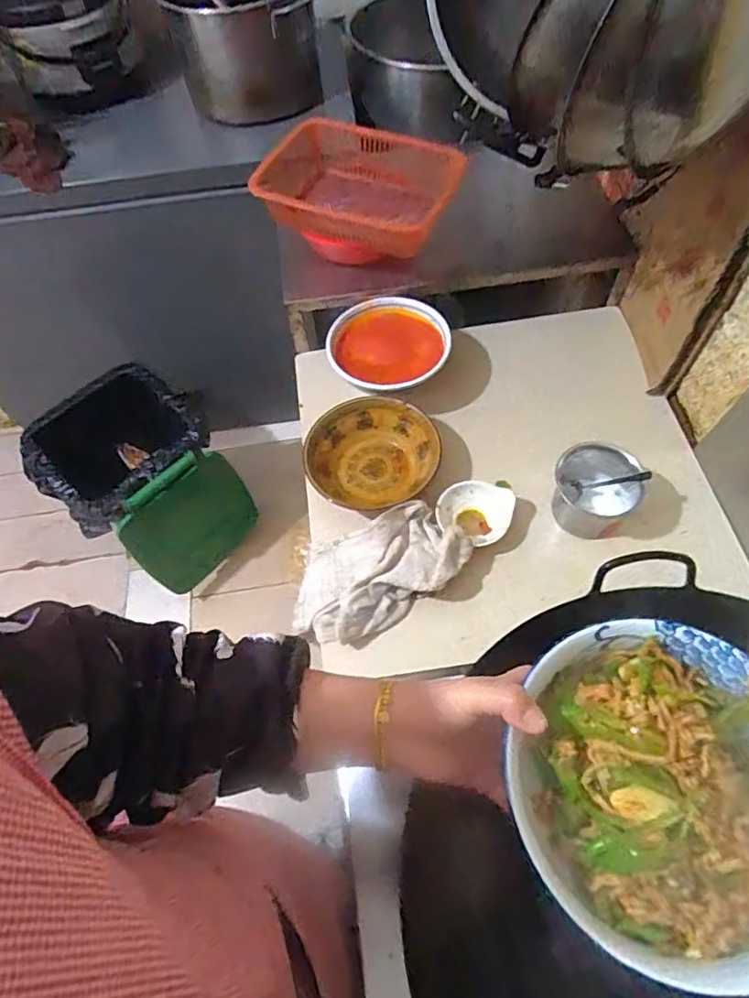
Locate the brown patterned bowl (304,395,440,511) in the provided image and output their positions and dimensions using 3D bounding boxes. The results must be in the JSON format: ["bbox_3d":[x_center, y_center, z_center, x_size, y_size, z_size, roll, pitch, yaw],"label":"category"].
[{"bbox_3d":[-0.004,-0.074,0.902,0.207,0.070,0.158,-8,61,0],"label":"brown patterned bowl"}]

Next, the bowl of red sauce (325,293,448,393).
[{"bbox_3d":[0.024,-0.241,0.927,0.199,0.063,0.167,-8,61,0],"label":"bowl of red sauce"}]

